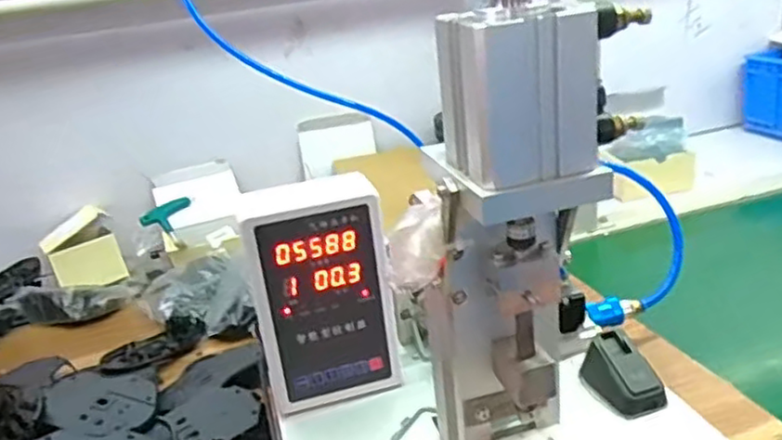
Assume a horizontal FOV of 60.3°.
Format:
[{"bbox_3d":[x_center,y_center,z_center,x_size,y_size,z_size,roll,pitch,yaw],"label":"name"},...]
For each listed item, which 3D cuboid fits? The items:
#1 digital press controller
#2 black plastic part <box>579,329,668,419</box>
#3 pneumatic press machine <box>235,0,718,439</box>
[{"bbox_3d":[-0.056,0.060,0.553,0.109,0.186,0.054,-12,24,-11],"label":"digital press controller"},{"bbox_3d":[0.181,0.120,0.530,0.043,0.035,0.066,-12,24,-12],"label":"black plastic part"},{"bbox_3d":[0.035,-0.014,0.437,0.265,0.427,0.247,-12,24,-13],"label":"pneumatic press machine"}]

